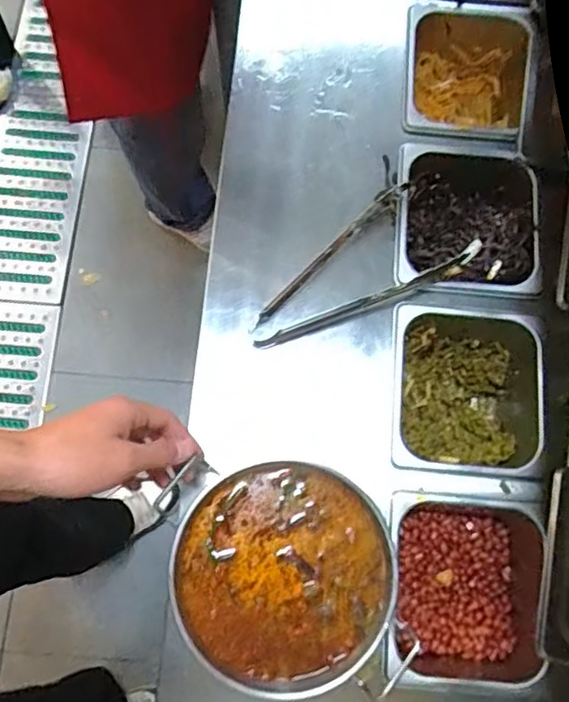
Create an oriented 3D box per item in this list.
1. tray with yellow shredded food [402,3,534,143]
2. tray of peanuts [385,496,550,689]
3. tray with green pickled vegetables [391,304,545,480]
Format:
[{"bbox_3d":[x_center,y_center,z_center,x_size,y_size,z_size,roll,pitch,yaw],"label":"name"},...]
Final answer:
[{"bbox_3d":[0.218,-0.326,0.762,0.150,0.094,0.187,6,76,0],"label":"tray with yellow shredded food"},{"bbox_3d":[0.181,0.231,0.604,0.154,0.083,0.168,3,76,-1],"label":"tray of peanuts"},{"bbox_3d":[0.192,0.049,0.656,0.165,0.091,0.171,3,76,-1],"label":"tray with green pickled vegetables"}]

